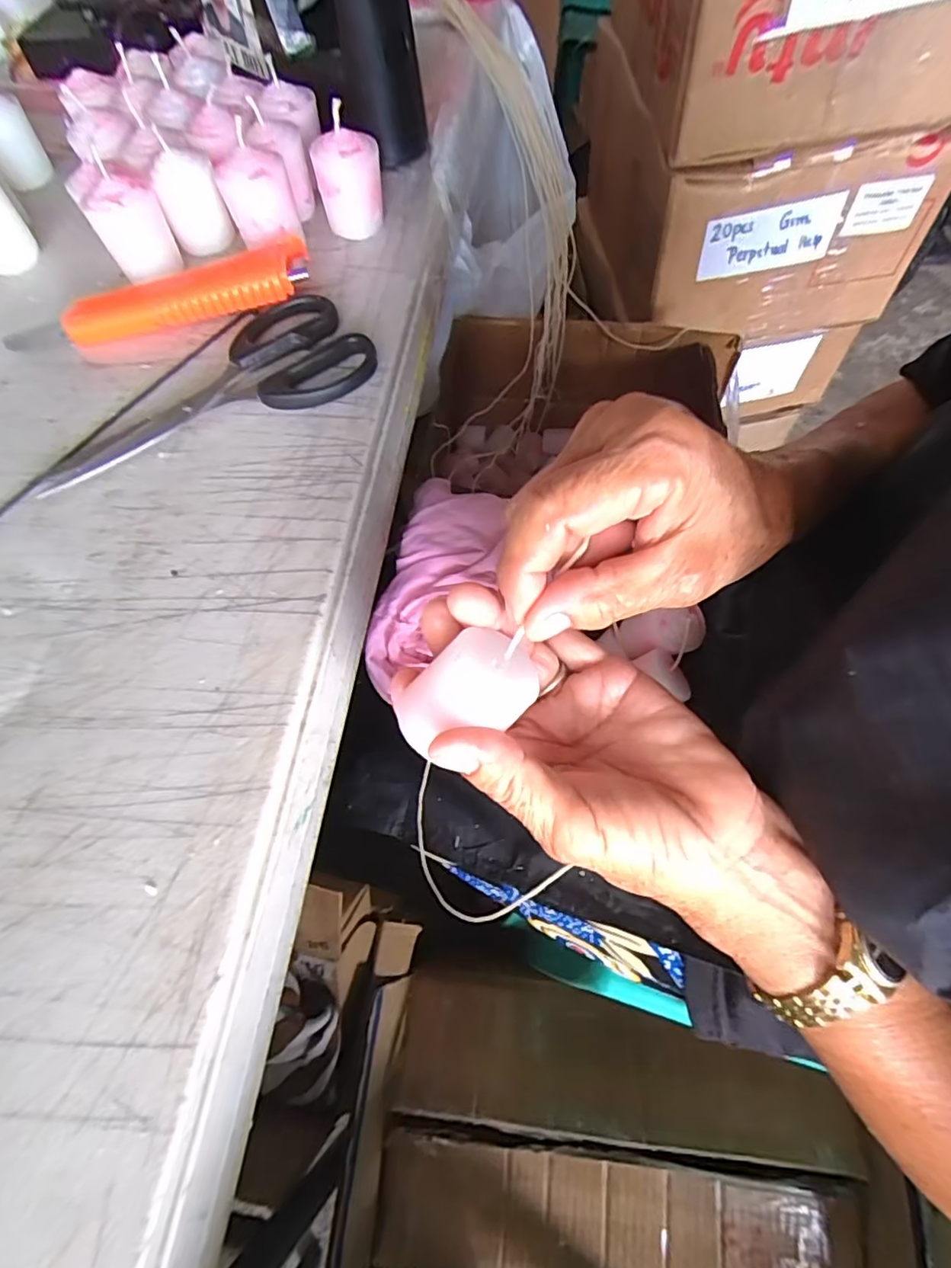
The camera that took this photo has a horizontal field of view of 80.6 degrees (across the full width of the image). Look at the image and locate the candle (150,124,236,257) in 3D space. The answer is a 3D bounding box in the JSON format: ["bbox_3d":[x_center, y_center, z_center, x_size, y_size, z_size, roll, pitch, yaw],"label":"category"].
[{"bbox_3d":[-0.164,-0.251,0.326,0.034,0.046,0.030,-18,64,-5],"label":"candle"}]

